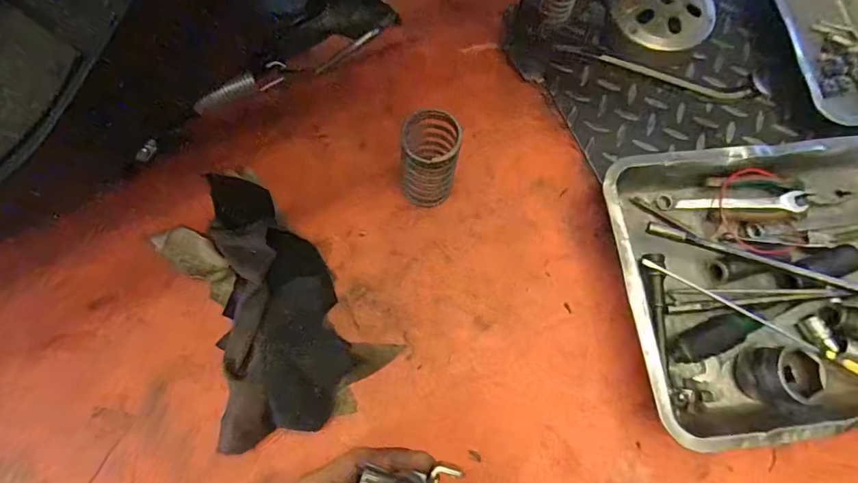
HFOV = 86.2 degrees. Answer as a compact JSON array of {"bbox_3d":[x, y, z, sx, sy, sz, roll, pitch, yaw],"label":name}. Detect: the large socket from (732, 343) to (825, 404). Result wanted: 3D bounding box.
[{"bbox_3d":[0.331,0.123,0.427,0.056,0.043,0.051,2,72,0],"label":"large socket"}]

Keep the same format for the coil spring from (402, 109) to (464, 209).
[{"bbox_3d":[0.000,-0.084,0.470,0.055,0.104,0.064,-1,73,-1],"label":"coil spring"}]

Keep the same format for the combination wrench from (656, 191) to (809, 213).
[{"bbox_3d":[0.332,-0.045,0.503,0.157,0.005,0.022,1,87,3],"label":"combination wrench"}]

